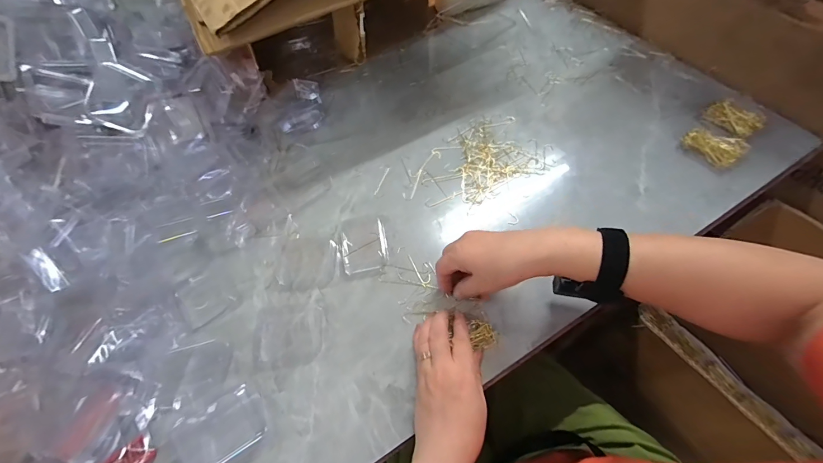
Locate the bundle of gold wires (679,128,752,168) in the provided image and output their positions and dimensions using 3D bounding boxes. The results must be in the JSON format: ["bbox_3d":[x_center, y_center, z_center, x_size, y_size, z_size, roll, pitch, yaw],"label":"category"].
[{"bbox_3d":[0.440,-0.127,0.511,0.054,0.018,0.075,-30,61,-14],"label":"bundle of gold wires"}]

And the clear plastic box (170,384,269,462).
[{"bbox_3d":[-0.195,0.200,0.361,0.076,0.026,0.061,-31,61,-15],"label":"clear plastic box"}]

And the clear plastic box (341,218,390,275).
[{"bbox_3d":[-0.064,0.015,0.468,0.060,0.021,0.074,-12,58,-3],"label":"clear plastic box"}]

